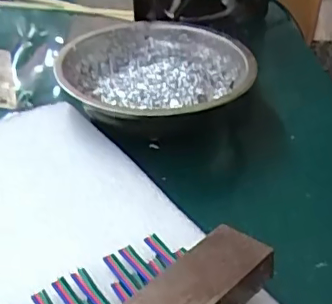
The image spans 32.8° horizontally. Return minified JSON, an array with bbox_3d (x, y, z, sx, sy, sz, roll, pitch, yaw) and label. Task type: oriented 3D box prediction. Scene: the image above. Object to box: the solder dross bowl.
[{"bbox_3d":[-0.009,-0.049,0.379,0.122,0.039,0.127,1,36,-1],"label":"solder dross bowl"}]

